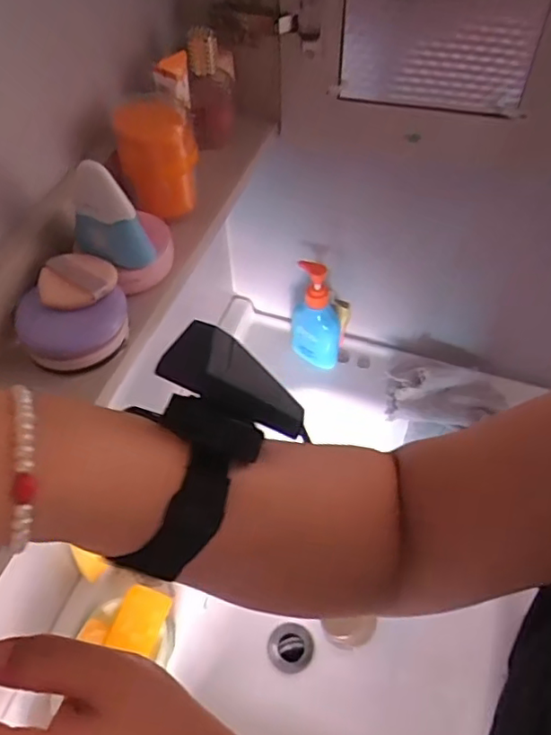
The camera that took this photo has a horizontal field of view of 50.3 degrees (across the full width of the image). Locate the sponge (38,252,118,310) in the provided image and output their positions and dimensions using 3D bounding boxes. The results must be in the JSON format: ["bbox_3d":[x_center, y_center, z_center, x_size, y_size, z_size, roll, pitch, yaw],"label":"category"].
[{"bbox_3d":[-0.137,-0.061,0.402,0.052,0.009,0.049,17,55,14],"label":"sponge"}]

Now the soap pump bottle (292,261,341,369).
[{"bbox_3d":[0.056,-0.071,0.803,0.068,0.162,0.047,2,53,4],"label":"soap pump bottle"}]

